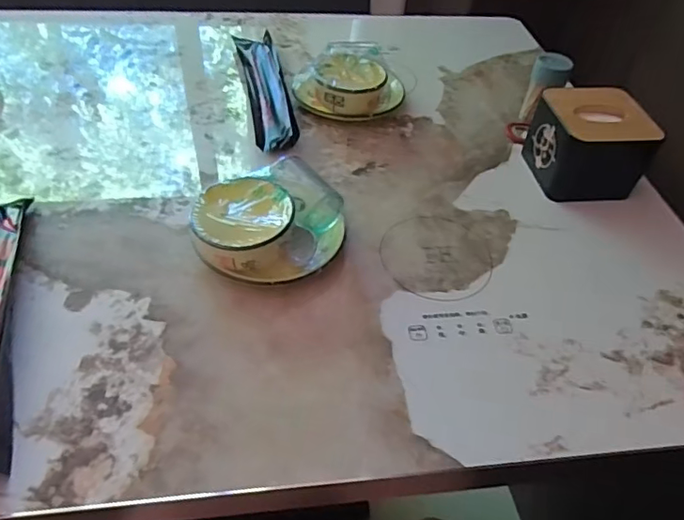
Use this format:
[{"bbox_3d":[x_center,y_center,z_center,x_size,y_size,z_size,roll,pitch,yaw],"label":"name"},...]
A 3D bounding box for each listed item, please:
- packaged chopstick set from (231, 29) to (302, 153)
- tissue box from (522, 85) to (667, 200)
[{"bbox_3d":[-0.106,-0.237,0.729,0.050,0.022,0.284,-8,48,-11],"label":"packaged chopstick set"},{"bbox_3d":[0.284,-0.136,0.618,0.110,0.091,0.108,-6,48,-10],"label":"tissue box"}]

